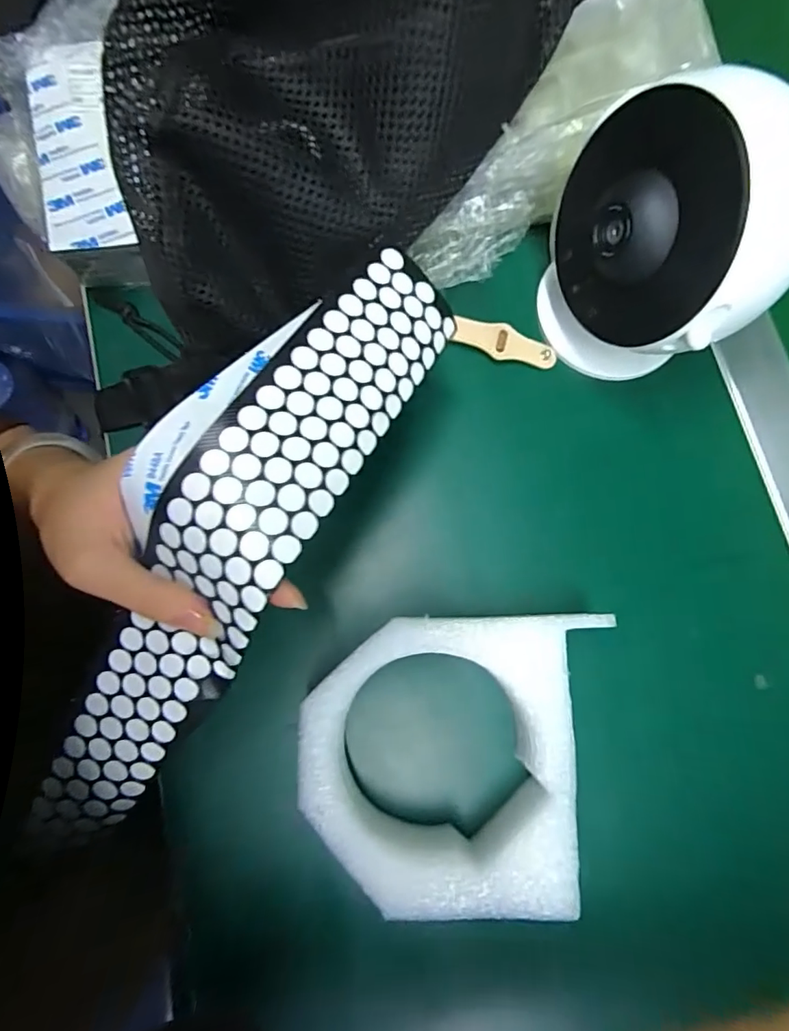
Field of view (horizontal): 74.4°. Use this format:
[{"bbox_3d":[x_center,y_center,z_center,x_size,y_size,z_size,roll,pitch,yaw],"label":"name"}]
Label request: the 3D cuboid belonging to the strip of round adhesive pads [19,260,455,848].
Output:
[{"bbox_3d":[-0.065,0.021,0.207,0.048,0.054,0.285,33,91,5],"label":"strip of round adhesive pads"}]

